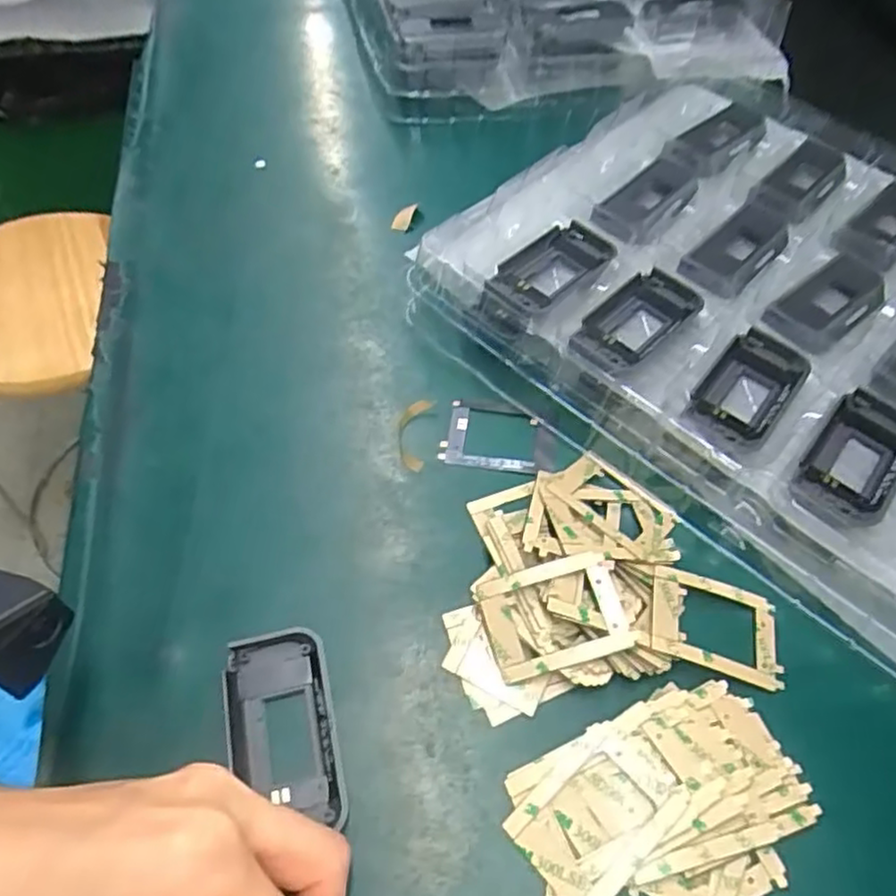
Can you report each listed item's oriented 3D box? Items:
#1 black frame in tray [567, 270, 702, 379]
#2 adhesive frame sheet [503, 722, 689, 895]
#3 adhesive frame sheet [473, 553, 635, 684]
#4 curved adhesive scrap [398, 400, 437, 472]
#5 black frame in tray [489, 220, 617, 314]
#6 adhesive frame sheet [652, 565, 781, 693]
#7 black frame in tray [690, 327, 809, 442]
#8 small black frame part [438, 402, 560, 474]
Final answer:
[{"bbox_3d":[0.094,-0.065,0.344,0.036,0.007,0.076,41,62,21],"label":"black frame in tray"},{"bbox_3d":[0.053,0.127,0.242,0.058,0.006,0.040,-35,65,-25],"label":"adhesive frame sheet"},{"bbox_3d":[0.042,0.066,0.273,0.053,0.004,0.038,-17,69,1],"label":"adhesive frame sheet"},{"bbox_3d":[-0.017,-0.008,0.337,0.016,0.006,0.040,11,56,3],"label":"curved adhesive scrap"},{"bbox_3d":[0.058,-0.096,0.364,0.039,0.010,0.073,38,61,20],"label":"black frame in tray"},{"bbox_3d":[0.109,0.072,0.282,0.054,0.004,0.039,18,52,-2],"label":"adhesive frame sheet"},{"bbox_3d":[0.143,-0.029,0.330,0.038,0.010,0.066,35,60,18],"label":"black frame in tray"},{"bbox_3d":[0.026,-0.006,0.337,0.055,0.004,0.038,9,55,2],"label":"small black frame part"}]

